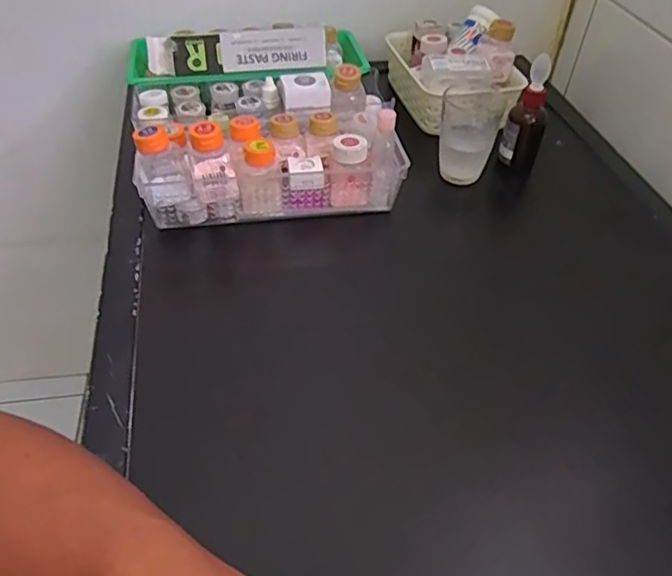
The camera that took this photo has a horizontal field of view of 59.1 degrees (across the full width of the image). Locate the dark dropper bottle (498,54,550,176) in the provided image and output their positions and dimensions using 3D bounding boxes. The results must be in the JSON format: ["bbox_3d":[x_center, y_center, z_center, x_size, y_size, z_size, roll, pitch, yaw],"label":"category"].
[{"bbox_3d":[0.213,-0.190,0.662,0.038,0.127,0.034,25,49,20],"label":"dark dropper bottle"}]

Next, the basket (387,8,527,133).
[{"bbox_3d":[0.157,-0.292,0.774,0.143,0.098,0.161,-4,45,-7],"label":"basket"}]

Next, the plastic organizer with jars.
[{"bbox_3d":[-0.085,-0.202,0.681,0.282,0.105,0.285,-6,45,-9],"label":"plastic organizer with jars"}]

